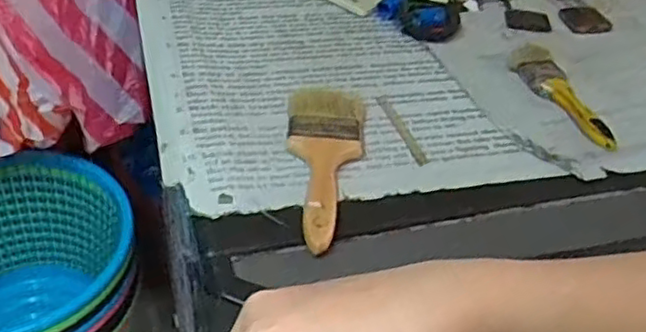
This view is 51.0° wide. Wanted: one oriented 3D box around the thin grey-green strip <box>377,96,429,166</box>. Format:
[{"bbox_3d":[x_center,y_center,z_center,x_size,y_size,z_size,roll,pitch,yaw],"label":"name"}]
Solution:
[{"bbox_3d":[0.085,-0.038,0.711,0.017,0.009,0.109,-11,45,-18],"label":"thin grey-green strip"}]

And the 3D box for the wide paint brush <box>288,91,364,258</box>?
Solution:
[{"bbox_3d":[0.005,-0.002,0.640,0.074,0.023,0.216,1,42,-5],"label":"wide paint brush"}]

